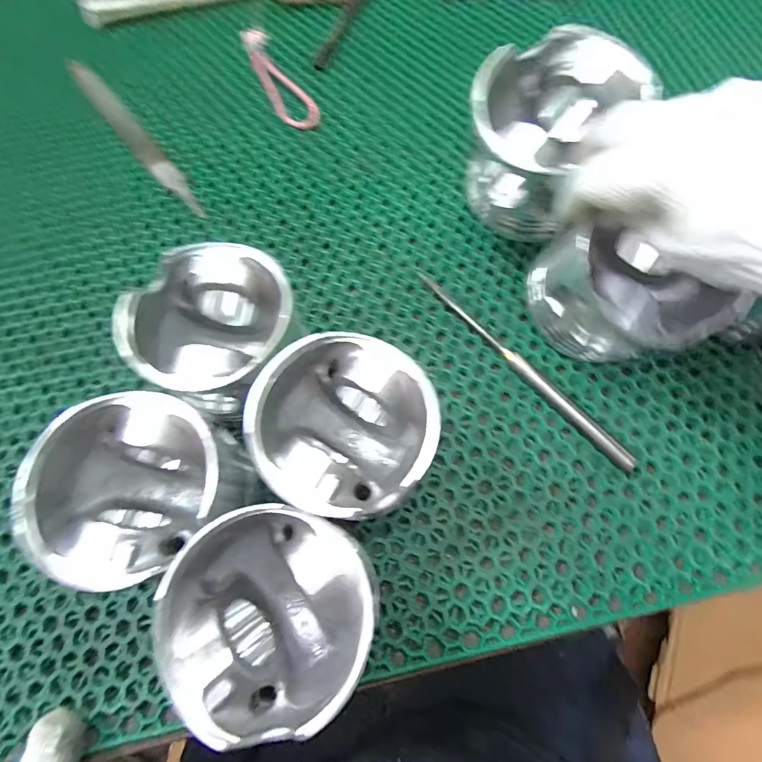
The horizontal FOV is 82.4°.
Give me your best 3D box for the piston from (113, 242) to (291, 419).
[{"bbox_3d":[-0.089,-0.024,0.262,0.087,0.080,0.086,-1,68,2],"label":"piston"}]

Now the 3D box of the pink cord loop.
[{"bbox_3d":[-0.096,-0.275,0.395,0.031,0.005,0.141,-27,71,-8],"label":"pink cord loop"}]

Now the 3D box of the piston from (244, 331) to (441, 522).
[{"bbox_3d":[-0.017,0.029,0.240,0.086,0.077,0.086,-1,70,2],"label":"piston"}]

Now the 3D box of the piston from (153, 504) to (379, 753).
[{"bbox_3d":[-0.047,0.109,0.212,0.086,0.078,0.084,-1,70,2],"label":"piston"}]

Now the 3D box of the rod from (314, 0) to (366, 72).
[{"bbox_3d":[-0.032,-0.350,0.420,0.015,0.004,0.145,18,71,9],"label":"rod"}]

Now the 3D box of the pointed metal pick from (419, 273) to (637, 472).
[{"bbox_3d":[0.089,-0.010,0.285,0.009,0.011,0.178,-40,73,-12],"label":"pointed metal pick"}]

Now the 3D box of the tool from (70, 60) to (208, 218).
[{"bbox_3d":[-0.213,-0.212,0.375,0.018,0.006,0.225,-38,73,-11],"label":"tool"}]

